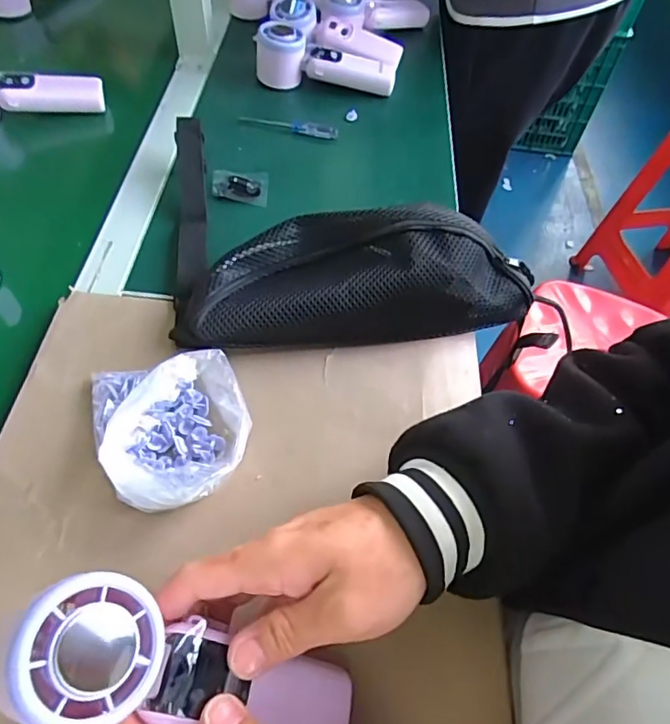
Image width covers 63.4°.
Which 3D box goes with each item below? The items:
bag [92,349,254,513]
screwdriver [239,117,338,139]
[{"bbox_3d":[-0.107,0.042,0.366,0.095,0.032,0.118,-20,60,-19],"label":"bag"},{"bbox_3d":[-0.055,-0.271,0.616,0.116,0.008,0.013,13,55,5],"label":"screwdriver"}]

